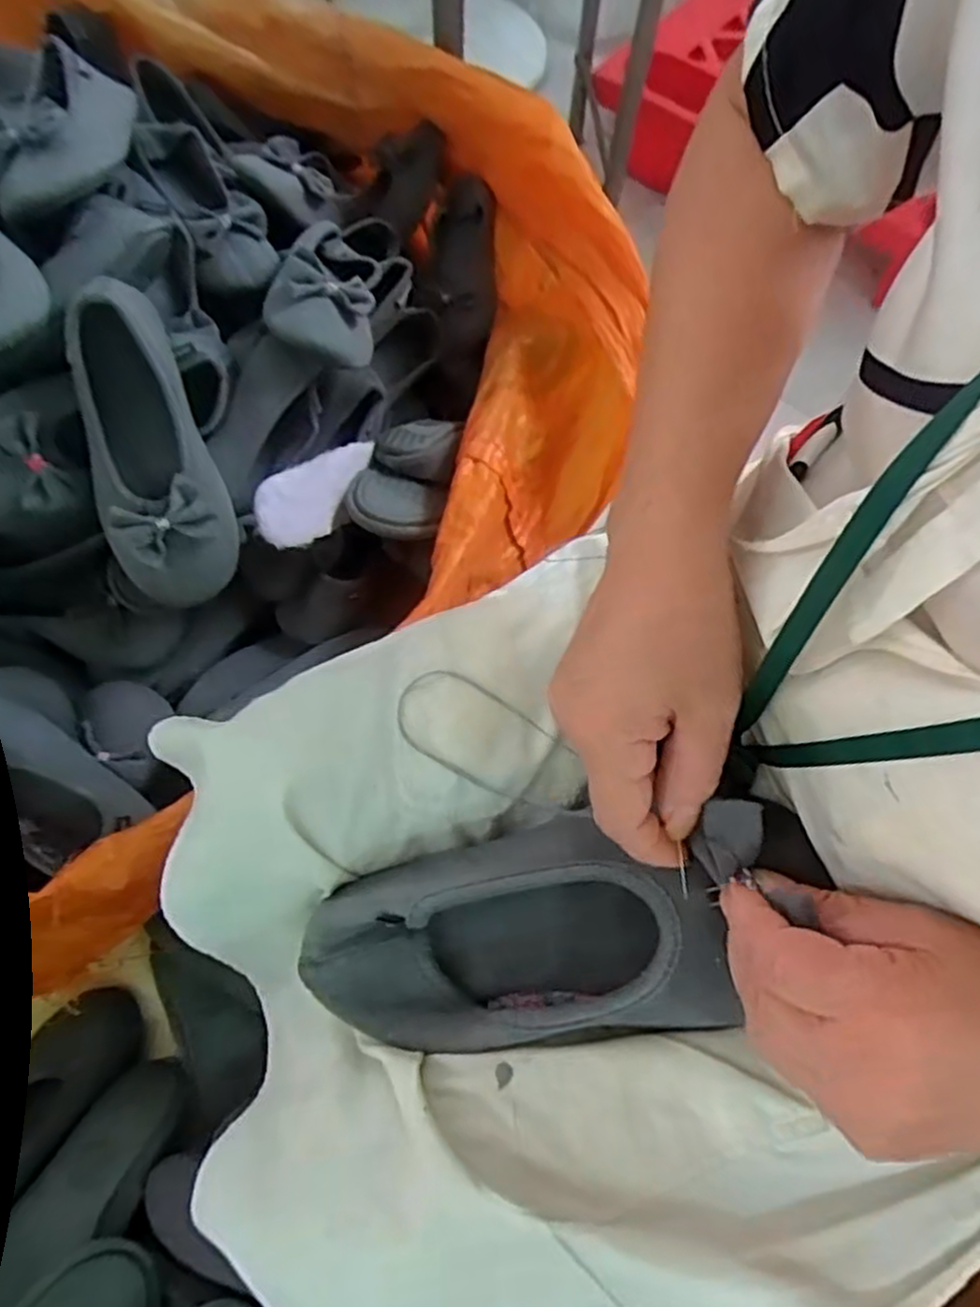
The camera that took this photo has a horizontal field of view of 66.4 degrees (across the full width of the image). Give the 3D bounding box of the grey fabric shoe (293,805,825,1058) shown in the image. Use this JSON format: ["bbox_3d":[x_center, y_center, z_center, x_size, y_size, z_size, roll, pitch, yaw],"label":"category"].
[{"bbox_3d":[0.026,0.121,0.332,0.226,0.055,0.093,-16,66,13],"label":"grey fabric shoe"}]

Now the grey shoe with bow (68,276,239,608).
[{"bbox_3d":[-0.257,-0.151,0.573,0.088,0.056,0.223,-15,96,-9],"label":"grey shoe with bow"}]

